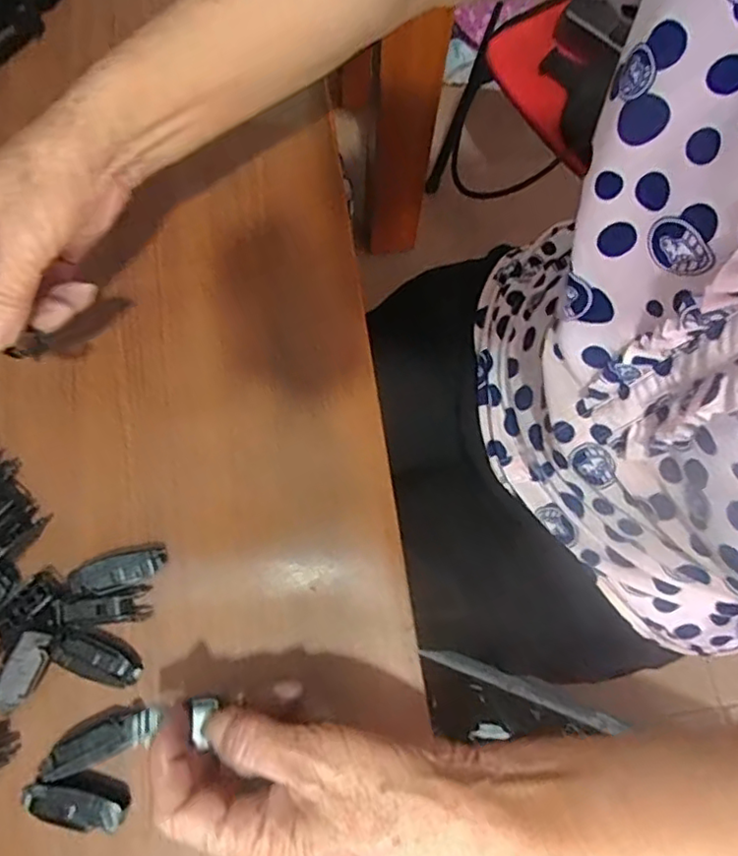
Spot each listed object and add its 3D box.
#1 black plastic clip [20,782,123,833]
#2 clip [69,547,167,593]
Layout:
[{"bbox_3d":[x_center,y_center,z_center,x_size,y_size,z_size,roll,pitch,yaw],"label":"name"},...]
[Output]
[{"bbox_3d":[-0.143,0.184,0.300,0.046,0.020,0.017,15,73,2],"label":"black plastic clip"},{"bbox_3d":[-0.135,0.078,0.333,0.046,0.017,0.018,-13,74,-6],"label":"clip"}]

